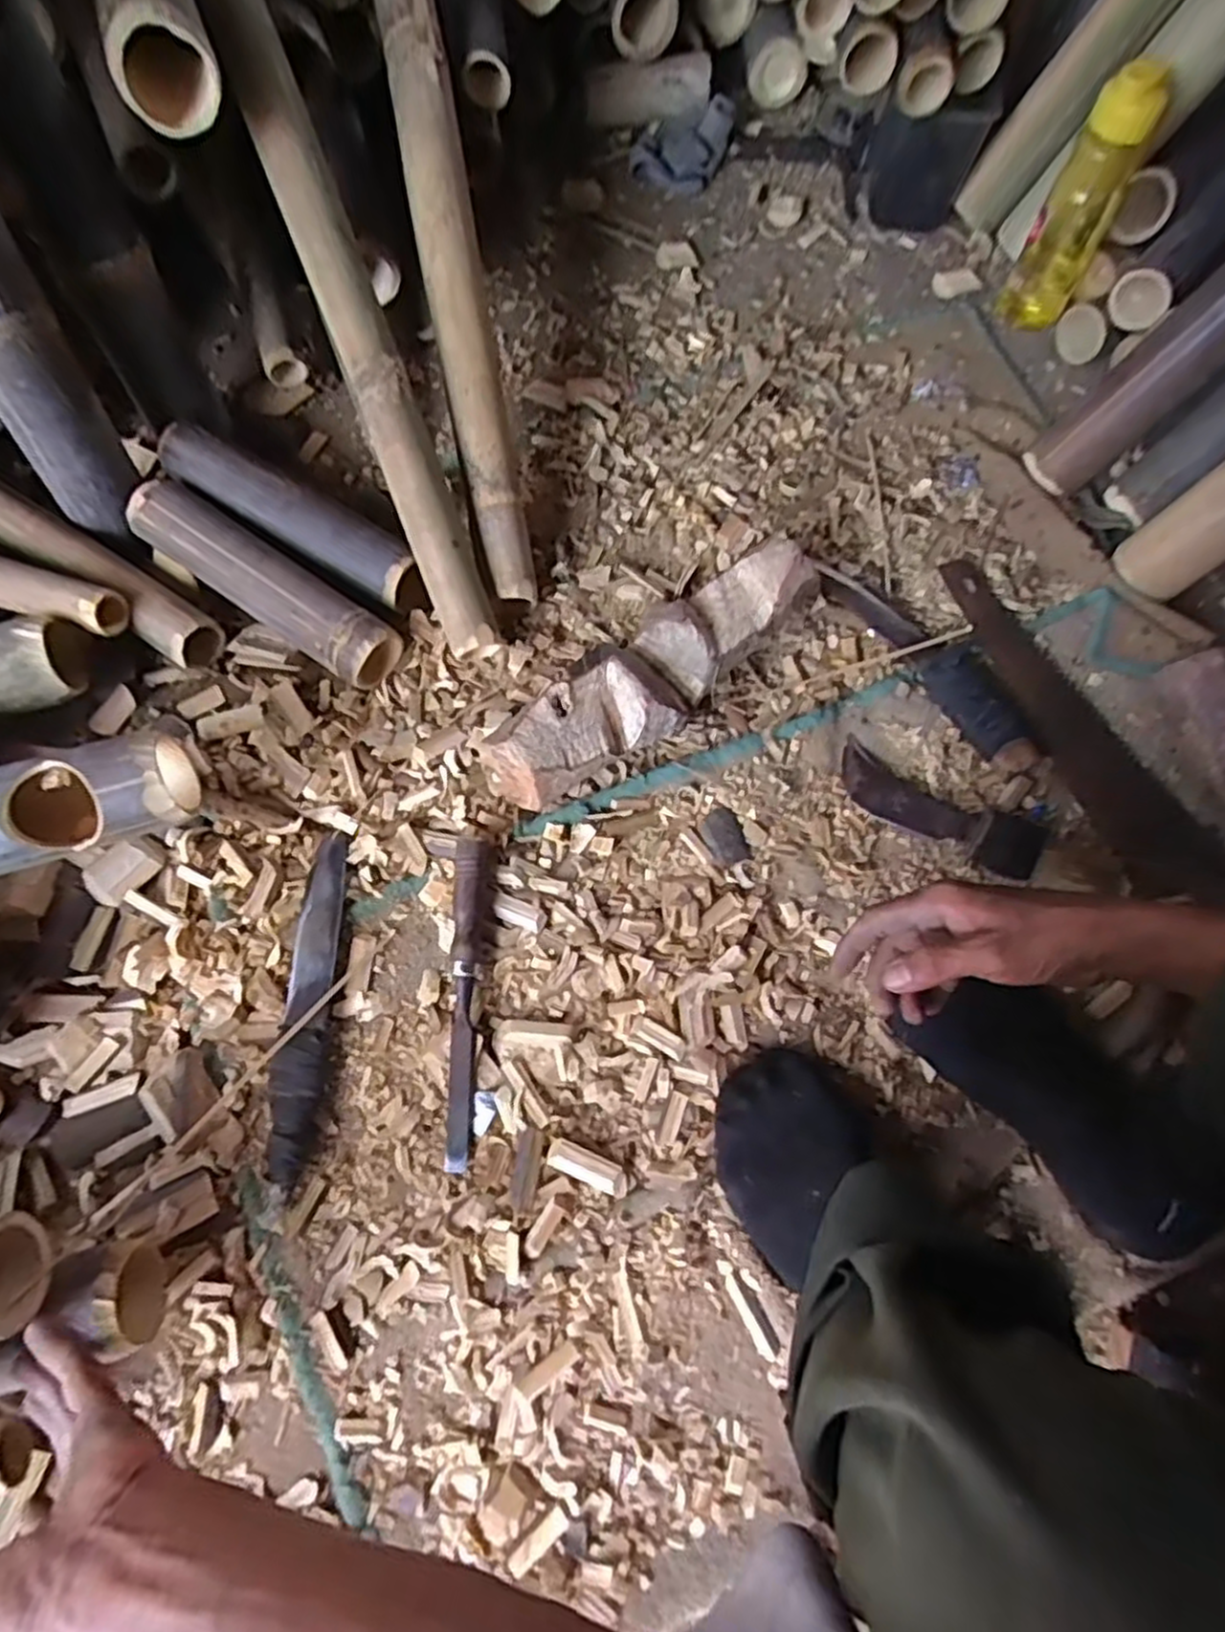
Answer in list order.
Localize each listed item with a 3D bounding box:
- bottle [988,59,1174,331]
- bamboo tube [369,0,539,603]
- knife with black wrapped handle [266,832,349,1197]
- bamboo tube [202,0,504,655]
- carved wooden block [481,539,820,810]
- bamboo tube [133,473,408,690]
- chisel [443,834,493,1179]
[{"bbox_3d":[0.467,-0.602,0.757,0.070,0.215,0.061,33,73,8],"label":"bottle"},{"bbox_3d":[-0.145,-0.514,0.670,0.057,0.042,0.648,-11,93,-6],"label":"bamboo tube"},{"bbox_3d":[-0.231,0.137,0.576,0.039,0.018,0.253,3,71,-2],"label":"knife with black wrapped handle"},{"bbox_3d":[-0.226,-0.447,0.624,0.053,0.042,0.642,-21,97,-9],"label":"bamboo tube"},{"bbox_3d":[0.038,-0.127,0.659,0.334,0.058,0.106,-38,77,-15],"label":"carved wooden block"},{"bbox_3d":[-0.303,-0.203,0.667,0.265,0.055,0.059,34,73,8],"label":"bamboo tube"},{"bbox_3d":[-0.112,0.136,0.575,0.023,0.028,0.239,2,71,-2],"label":"chisel"}]

